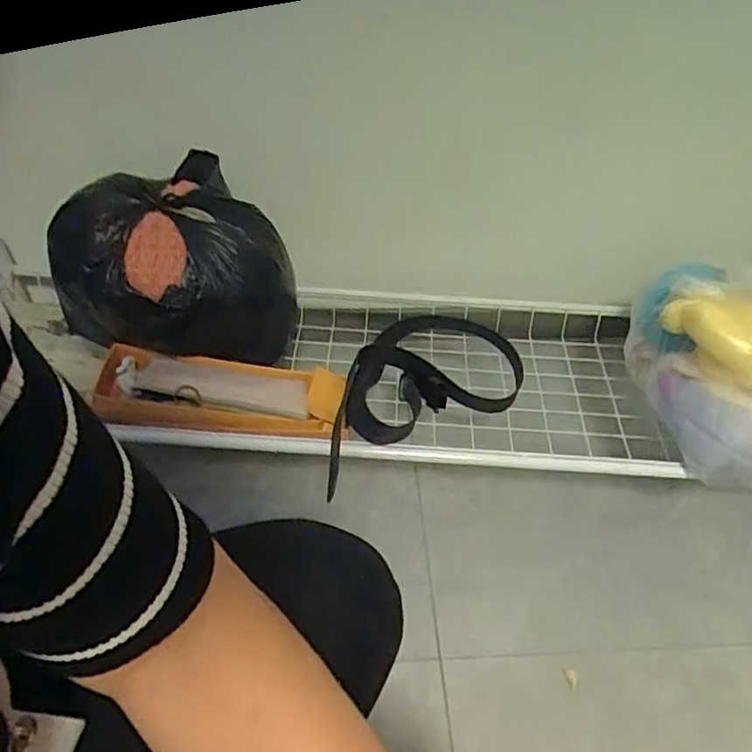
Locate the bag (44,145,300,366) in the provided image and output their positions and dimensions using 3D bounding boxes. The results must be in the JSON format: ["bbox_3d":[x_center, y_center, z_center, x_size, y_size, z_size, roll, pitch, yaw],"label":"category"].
[{"bbox_3d":[-0.236,-0.123,0.810,0.235,0.208,0.242,32,53,24],"label":"bag"}]

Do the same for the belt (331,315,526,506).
[{"bbox_3d":[0.069,0.026,0.831,0.219,0.081,0.339,16,48,11],"label":"belt"}]

